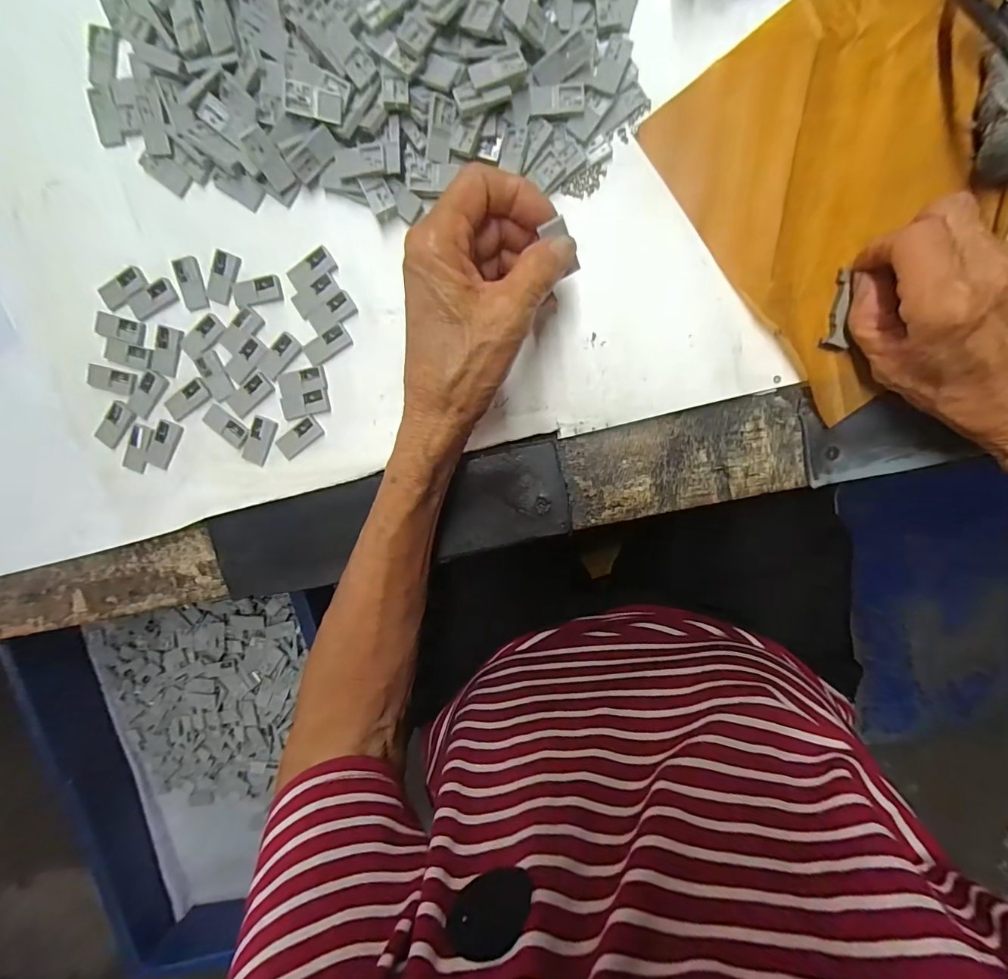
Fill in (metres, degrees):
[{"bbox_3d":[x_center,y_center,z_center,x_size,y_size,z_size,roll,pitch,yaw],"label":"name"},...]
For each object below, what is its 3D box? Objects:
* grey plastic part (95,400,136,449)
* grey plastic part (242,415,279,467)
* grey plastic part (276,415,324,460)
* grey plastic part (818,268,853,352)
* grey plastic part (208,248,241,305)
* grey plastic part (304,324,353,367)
[{"bbox_3d":[-0.239,-0.040,0.278,0.015,0.005,0.029,38,96,-3],"label":"grey plastic part"},{"bbox_3d":[-0.148,-0.029,0.274,0.016,0.004,0.029,18,97,-1],"label":"grey plastic part"},{"bbox_3d":[-0.123,-0.031,0.271,0.028,0.004,0.015,-36,95,5],"label":"grey plastic part"},{"bbox_3d":[0.185,-0.100,0.251,0.013,0.005,0.044,5,92,1],"label":"grey plastic part"},{"bbox_3d":[-0.165,-0.124,0.263,0.015,0.004,0.028,24,97,-2],"label":"grey plastic part"},{"bbox_3d":[-0.103,-0.084,0.265,0.028,0.004,0.014,-31,95,5],"label":"grey plastic part"}]

